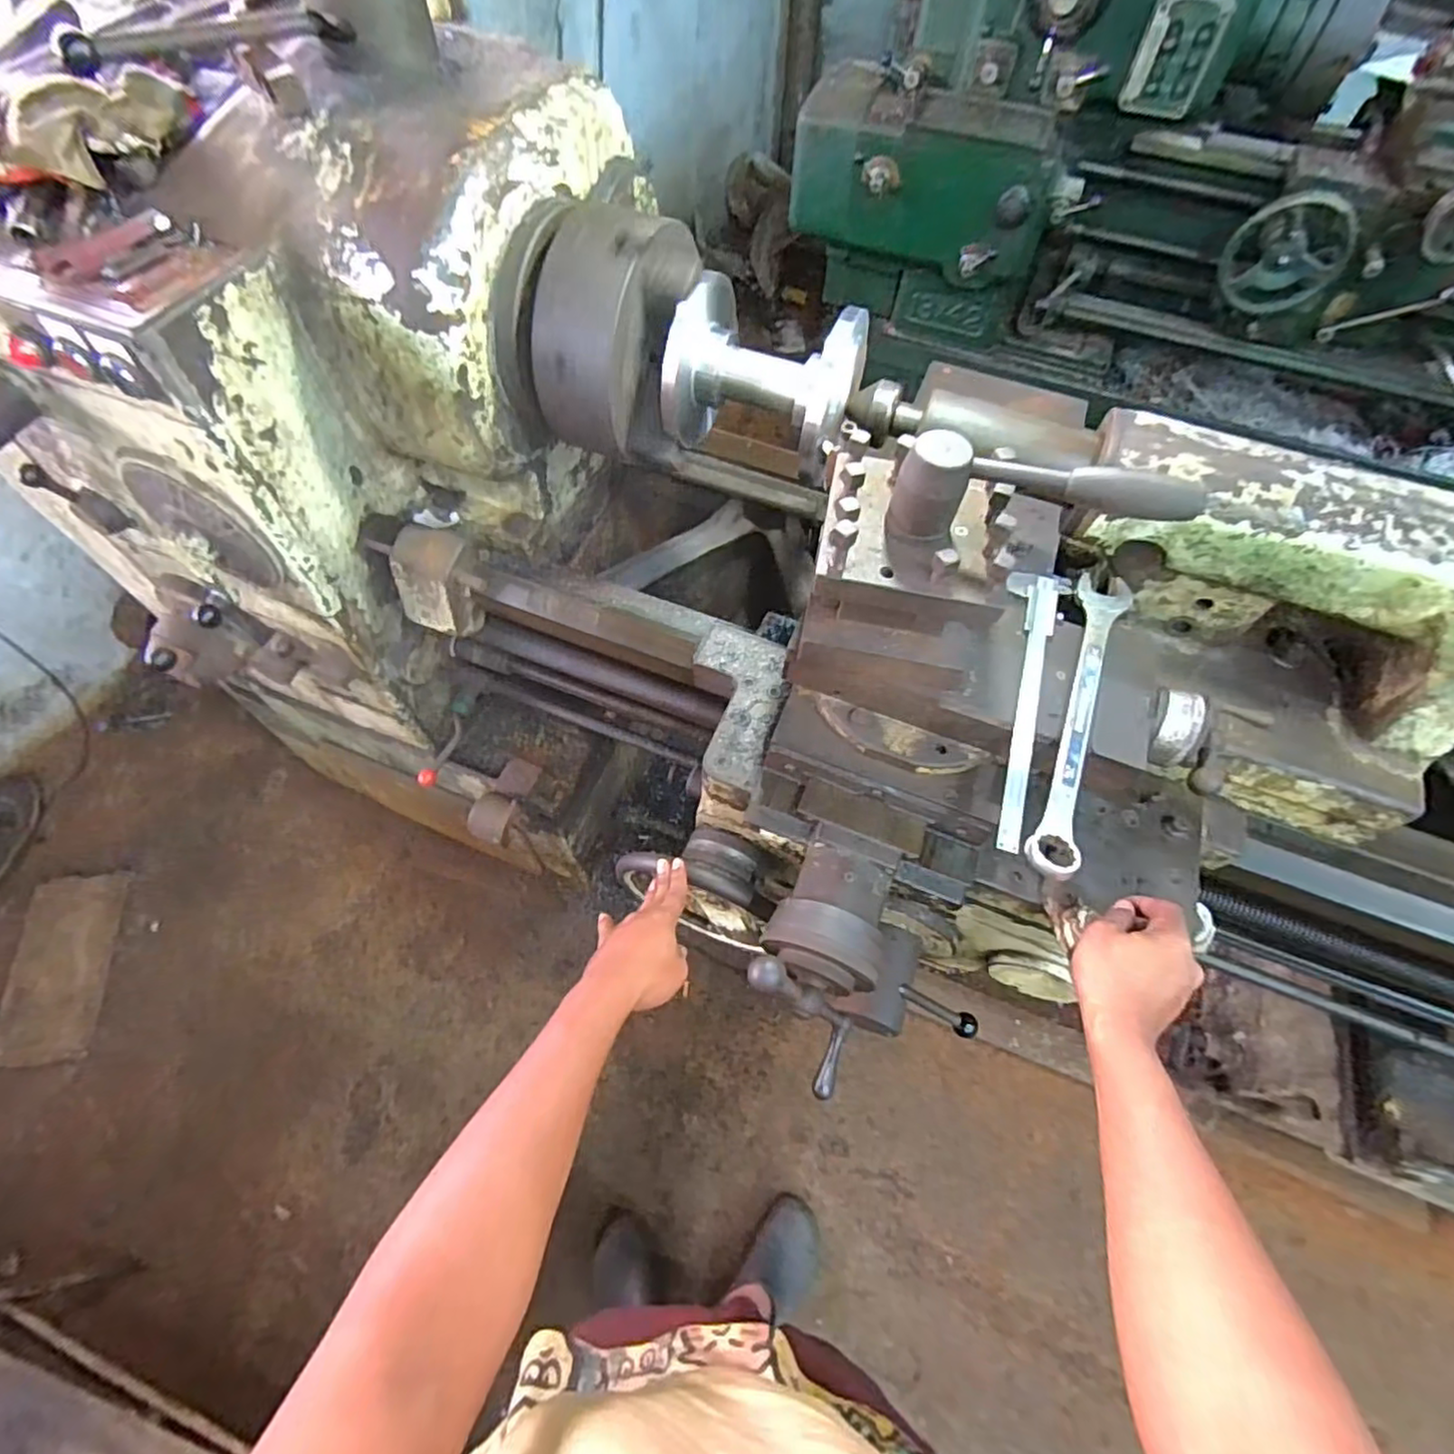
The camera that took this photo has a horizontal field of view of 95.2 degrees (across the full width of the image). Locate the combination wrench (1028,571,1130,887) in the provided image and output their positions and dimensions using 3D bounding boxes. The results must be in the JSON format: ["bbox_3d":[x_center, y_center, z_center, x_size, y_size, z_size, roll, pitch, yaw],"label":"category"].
[{"bbox_3d":[0.300,-0.015,0.558,0.042,0.016,0.313,21,62,10],"label":"combination wrench"}]

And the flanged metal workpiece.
[{"bbox_3d":[0.037,-0.340,0.659,0.171,0.128,0.130,21,62,10],"label":"flanged metal workpiece"}]

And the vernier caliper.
[{"bbox_3d":[0.259,-0.025,0.571,0.055,0.009,0.283,15,61,7],"label":"vernier caliper"}]

